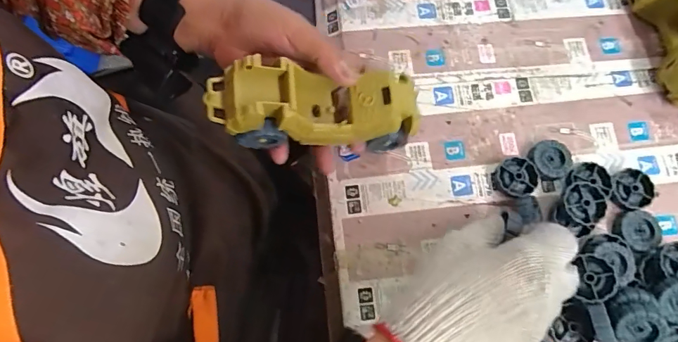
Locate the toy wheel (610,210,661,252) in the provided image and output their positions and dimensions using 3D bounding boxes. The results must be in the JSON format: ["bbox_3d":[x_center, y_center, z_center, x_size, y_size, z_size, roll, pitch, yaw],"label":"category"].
[{"bbox_3d":[0.279,0.054,0.393,0.036,0.011,0.035,0,73,-1],"label":"toy wheel"}]

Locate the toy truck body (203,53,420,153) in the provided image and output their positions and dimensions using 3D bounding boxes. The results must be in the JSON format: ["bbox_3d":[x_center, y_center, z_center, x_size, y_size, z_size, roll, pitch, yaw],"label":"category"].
[{"bbox_3d":[-0.017,-0.053,0.345,0.170,0.055,0.054,1,72,-22],"label":"toy truck body"}]

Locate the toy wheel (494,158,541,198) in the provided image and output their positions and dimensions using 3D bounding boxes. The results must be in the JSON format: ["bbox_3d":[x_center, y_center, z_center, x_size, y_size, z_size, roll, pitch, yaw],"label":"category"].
[{"bbox_3d":[0.170,0.006,0.404,0.037,0.012,0.039,0,73,-1],"label":"toy wheel"}]

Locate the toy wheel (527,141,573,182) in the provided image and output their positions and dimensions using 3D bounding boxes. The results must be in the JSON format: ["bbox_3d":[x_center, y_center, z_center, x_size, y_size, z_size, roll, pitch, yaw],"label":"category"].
[{"bbox_3d":[0.205,-0.010,0.409,0.039,0.011,0.038,0,73,-1],"label":"toy wheel"}]

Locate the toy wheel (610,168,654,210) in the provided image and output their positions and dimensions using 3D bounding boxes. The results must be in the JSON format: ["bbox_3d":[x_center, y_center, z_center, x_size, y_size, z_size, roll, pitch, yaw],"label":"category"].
[{"bbox_3d":[0.279,0.018,0.404,0.041,0.012,0.036,-23,75,-8],"label":"toy wheel"}]

